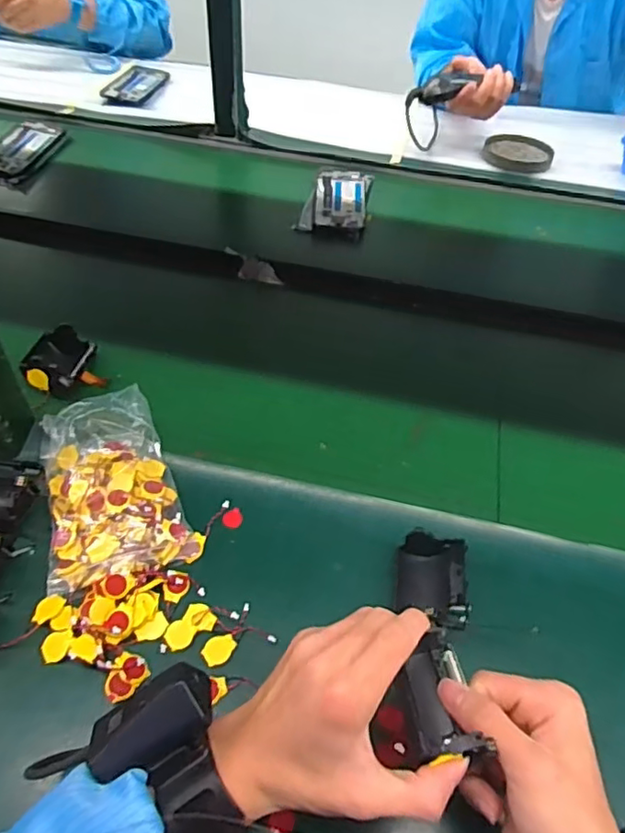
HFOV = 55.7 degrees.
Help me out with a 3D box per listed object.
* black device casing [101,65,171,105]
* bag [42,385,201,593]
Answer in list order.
[{"bbox_3d":[-0.335,-0.622,1.113,0.080,0.020,0.172,12,49,7],"label":"black device casing"},{"bbox_3d":[-0.172,0.057,0.490,0.112,0.059,0.160,-18,52,-18],"label":"bag"}]

